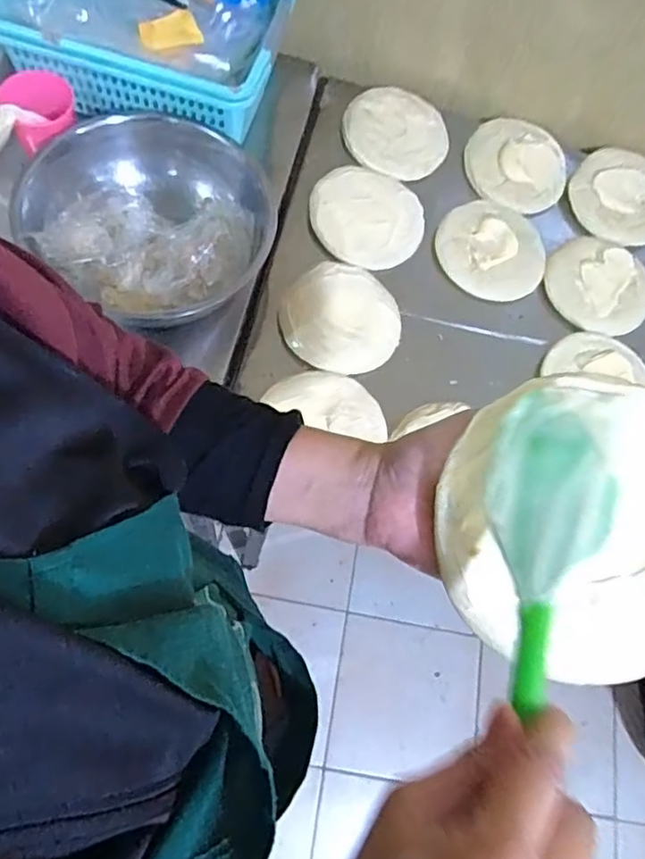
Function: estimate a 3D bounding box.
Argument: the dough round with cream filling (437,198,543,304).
[{"bbox_3d":[0.221,-0.238,0.808,0.140,0.018,0.141,2,69,-6],"label":"dough round with cream filling"}]

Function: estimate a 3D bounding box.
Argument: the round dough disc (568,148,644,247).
[{"bbox_3d":[0.416,-0.329,0.863,0.134,0.011,0.136,0,86,1],"label":"round dough disc"}]

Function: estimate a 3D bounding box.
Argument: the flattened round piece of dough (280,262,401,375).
[{"bbox_3d":[0.023,-0.134,0.741,0.140,0.030,0.138,2,69,-6],"label":"flattened round piece of dough"}]

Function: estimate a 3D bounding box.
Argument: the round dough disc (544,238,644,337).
[{"bbox_3d":[0.359,-0.188,0.800,0.134,0.014,0.130,2,69,-6],"label":"round dough disc"}]

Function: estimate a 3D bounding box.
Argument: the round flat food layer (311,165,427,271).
[{"bbox_3d":[0.056,-0.274,0.791,0.138,0.024,0.144,1,68,-2],"label":"round flat food layer"}]

